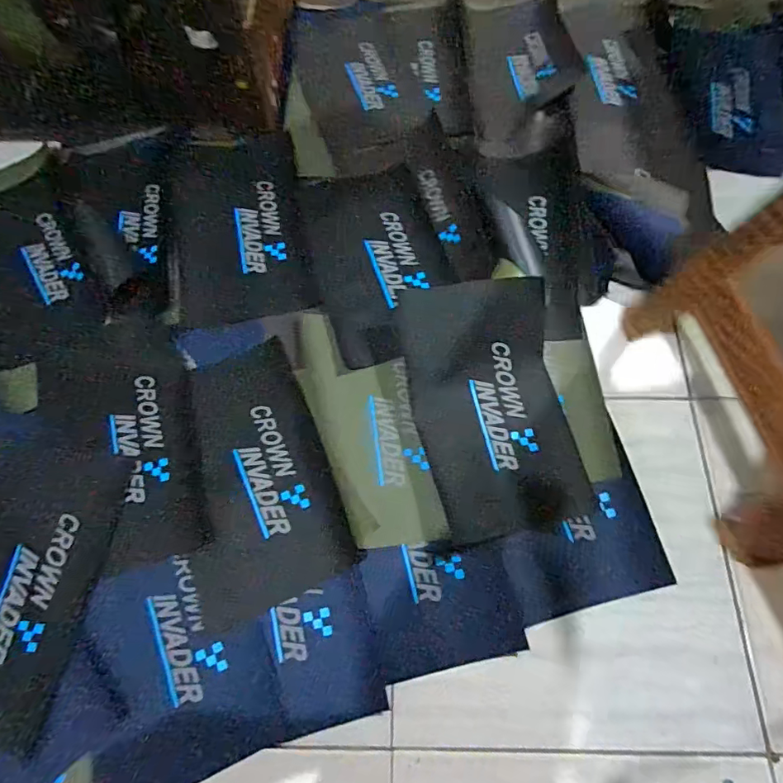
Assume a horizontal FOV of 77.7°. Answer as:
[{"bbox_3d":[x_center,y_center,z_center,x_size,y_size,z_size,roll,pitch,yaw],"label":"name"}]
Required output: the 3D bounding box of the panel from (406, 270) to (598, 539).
[{"bbox_3d":[0.127,0.001,0.629,0.192,0.042,0.341,-8,70,-2],"label":"panel"}]

